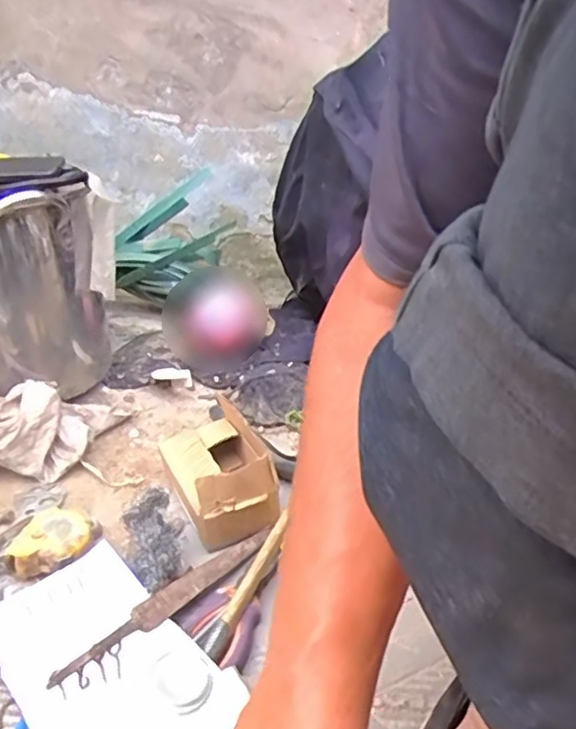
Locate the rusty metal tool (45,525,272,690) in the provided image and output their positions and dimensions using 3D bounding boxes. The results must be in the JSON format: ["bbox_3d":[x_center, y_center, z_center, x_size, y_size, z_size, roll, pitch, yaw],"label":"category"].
[{"bbox_3d":[-0.090,0.188,0.508,0.021,0.007,0.236,47,35,16],"label":"rusty metal tool"}]

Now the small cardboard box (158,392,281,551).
[{"bbox_3d":[-0.071,0.105,0.628,0.085,0.090,0.131,-9,30,-23],"label":"small cardboard box"}]

